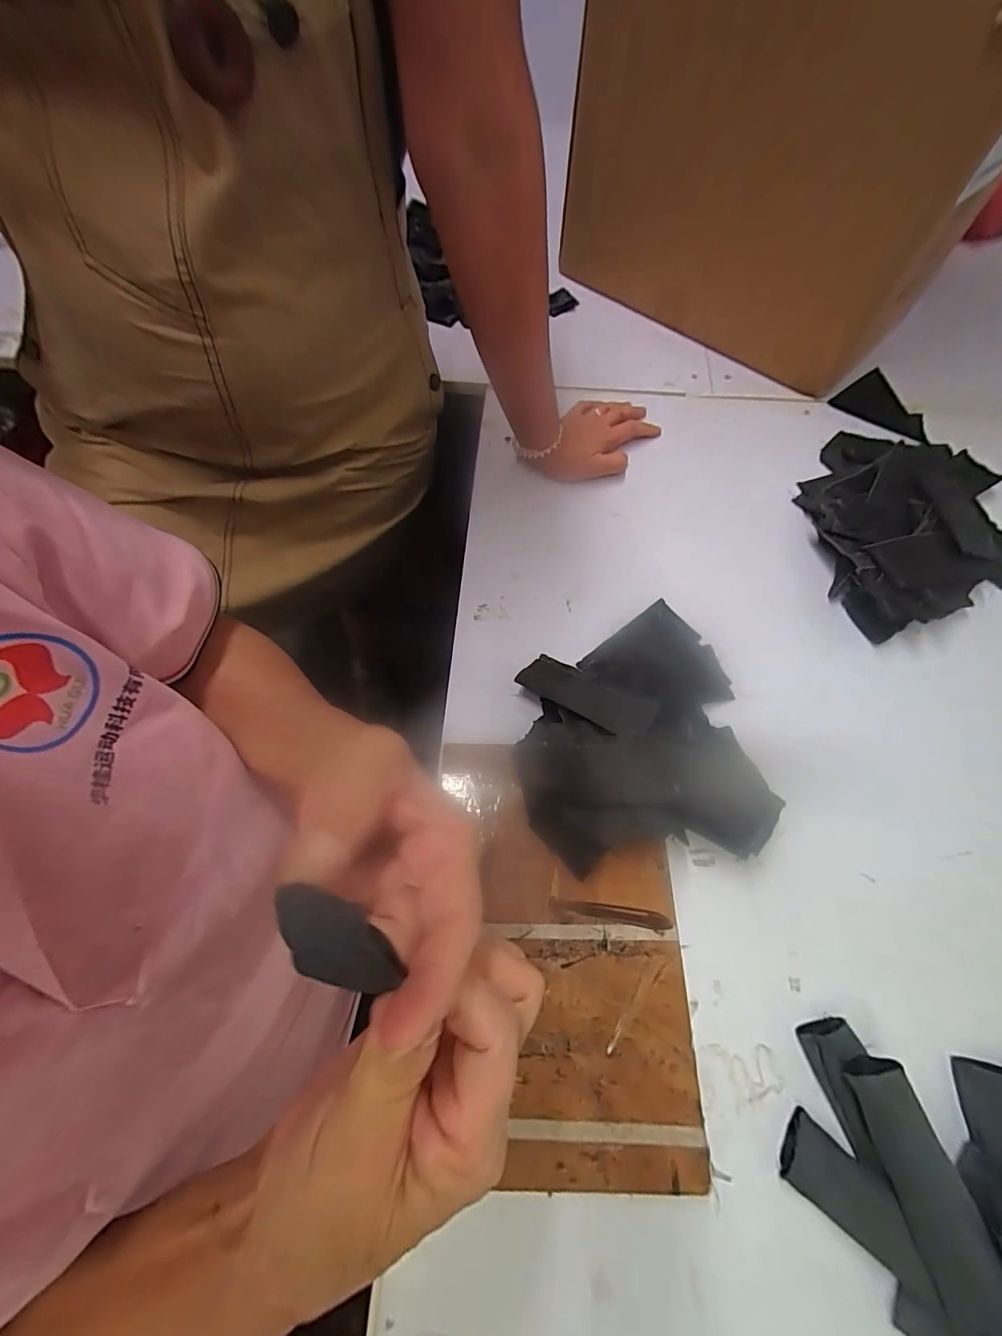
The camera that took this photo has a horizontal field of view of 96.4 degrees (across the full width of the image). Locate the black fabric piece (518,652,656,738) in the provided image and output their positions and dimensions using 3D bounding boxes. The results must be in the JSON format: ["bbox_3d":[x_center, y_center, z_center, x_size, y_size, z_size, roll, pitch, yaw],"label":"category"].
[{"bbox_3d":[0.074,0.022,0.387,0.114,0.007,0.053,24,44,24],"label":"black fabric piece"}]

